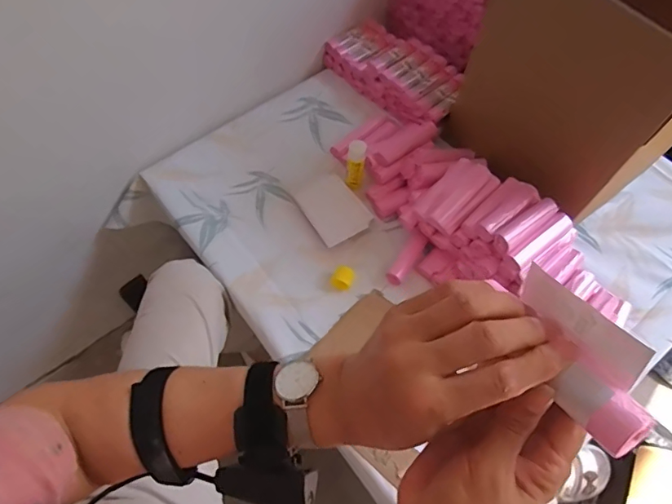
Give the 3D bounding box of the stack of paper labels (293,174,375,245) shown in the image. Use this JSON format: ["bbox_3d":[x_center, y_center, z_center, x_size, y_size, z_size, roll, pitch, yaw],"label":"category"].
[{"bbox_3d":[-0.006,-0.074,0.814,0.093,0.008,0.127,-30,67,-16],"label":"stack of paper labels"}]

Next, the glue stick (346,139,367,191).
[{"bbox_3d":[0.033,-0.142,0.805,0.028,0.089,0.031,6,63,1],"label":"glue stick"}]

